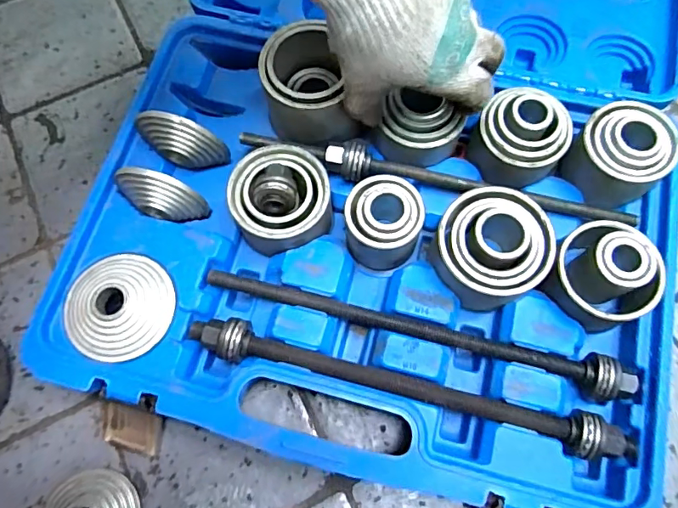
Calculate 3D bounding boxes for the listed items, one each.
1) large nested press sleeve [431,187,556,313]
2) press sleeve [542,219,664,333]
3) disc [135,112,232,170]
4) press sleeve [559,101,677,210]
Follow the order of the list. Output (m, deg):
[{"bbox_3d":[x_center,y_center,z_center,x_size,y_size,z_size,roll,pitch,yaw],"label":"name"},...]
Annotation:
[{"bbox_3d":[0.121,-0.008,0.392,0.088,0.041,0.083,0,72,1],"label":"large nested press sleeve"},{"bbox_3d":[0.203,0.016,0.382,0.072,0.043,0.074,0,72,1],"label":"press sleeve"},{"bbox_3d":[-0.137,-0.095,0.432,0.072,0.064,0.019,12,73,5],"label":"disc"},{"bbox_3d":[0.239,-0.084,0.417,0.069,0.048,0.072,0,72,1],"label":"press sleeve"}]

